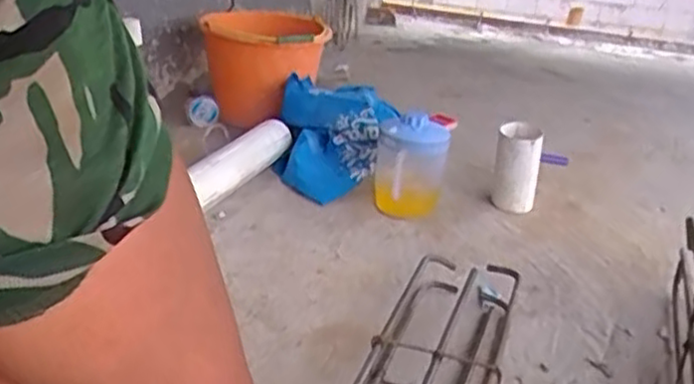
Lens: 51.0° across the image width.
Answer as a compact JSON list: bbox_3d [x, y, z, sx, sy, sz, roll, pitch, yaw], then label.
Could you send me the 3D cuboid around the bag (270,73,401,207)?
[{"bbox_3d":[-0.019,-0.114,1.489,0.250,0.139,0.372,3,23,-1],"label":"bag"}]

